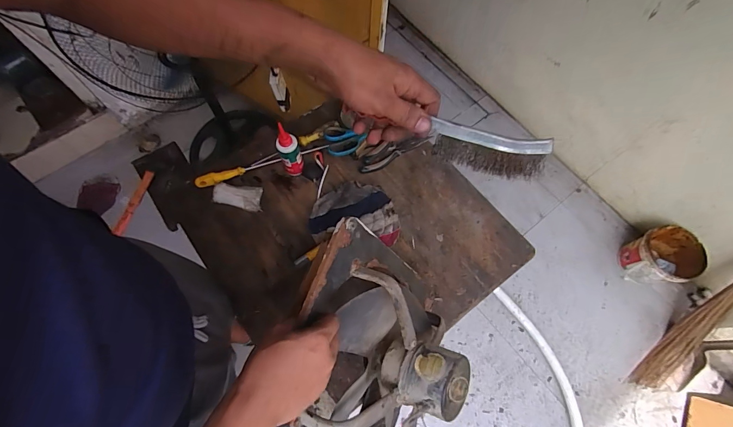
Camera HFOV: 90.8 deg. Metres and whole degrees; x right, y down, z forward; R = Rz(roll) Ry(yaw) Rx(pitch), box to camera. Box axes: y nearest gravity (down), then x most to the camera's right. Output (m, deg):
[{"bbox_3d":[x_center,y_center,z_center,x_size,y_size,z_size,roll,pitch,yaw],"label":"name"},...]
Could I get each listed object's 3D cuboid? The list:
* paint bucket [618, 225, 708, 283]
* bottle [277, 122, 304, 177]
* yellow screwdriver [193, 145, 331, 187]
[{"bbox_3d":[1.114,0.169,1.378,0.196,0.177,0.196,1,68,-2],"label":"paint bucket"},{"bbox_3d":[-0.159,-0.125,0.746,0.042,0.140,0.039,1,68,-2],"label":"bottle"},{"bbox_3d":[-0.228,-0.108,0.800,0.291,0.029,0.025,-18,70,-9],"label":"yellow screwdriver"}]

